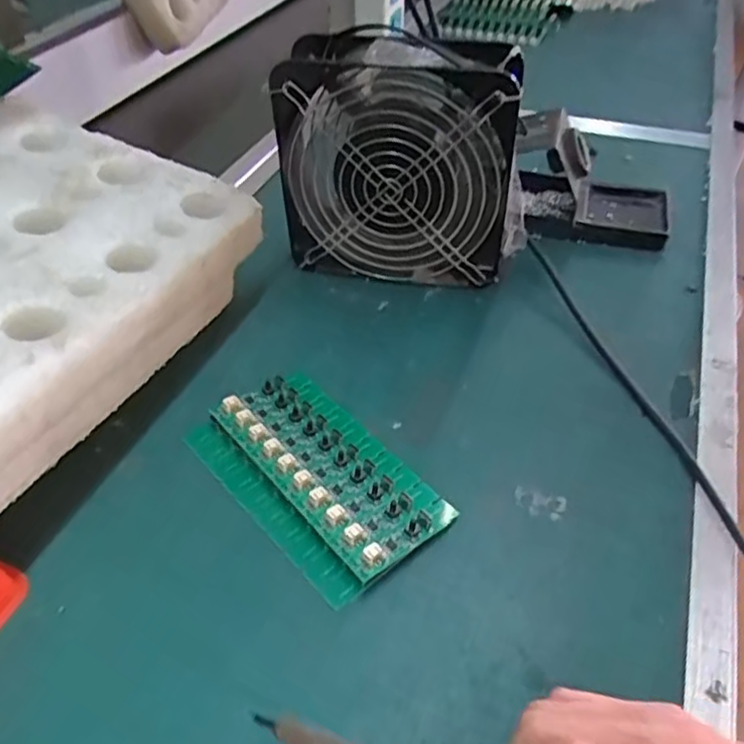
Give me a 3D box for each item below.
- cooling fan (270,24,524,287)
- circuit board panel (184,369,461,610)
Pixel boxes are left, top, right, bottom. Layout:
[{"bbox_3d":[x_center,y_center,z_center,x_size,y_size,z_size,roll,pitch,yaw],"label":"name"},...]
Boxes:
[{"bbox_3d":[0.020,-0.139,0.446,0.156,0.152,0.058,10,46,10],"label":"cooling fan"},{"bbox_3d":[-0.030,0.050,0.347,0.078,0.014,0.138,-33,53,-28],"label":"circuit board panel"}]

